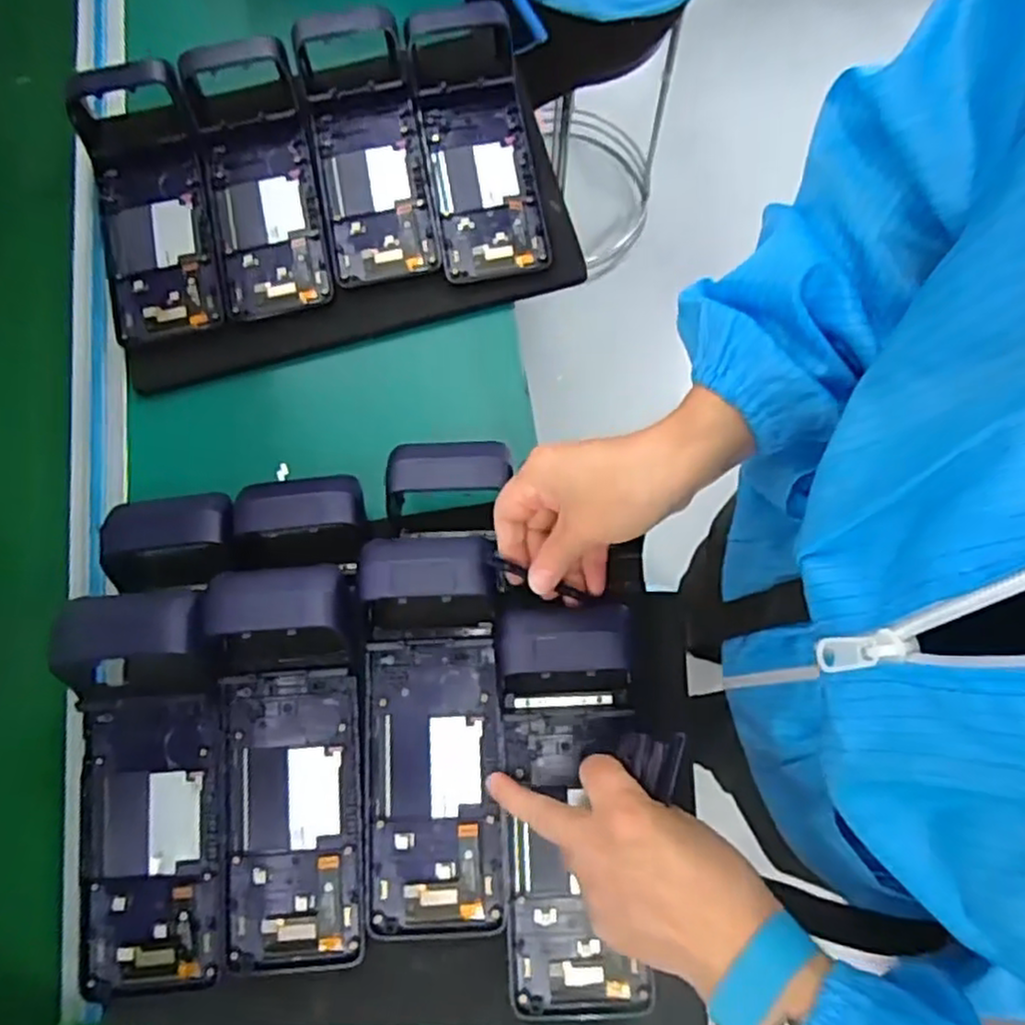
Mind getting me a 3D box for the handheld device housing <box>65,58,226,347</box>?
[{"bbox_3d":[-0.276,-0.238,0.537,0.085,0.044,0.222,-15,75,-2],"label":"handheld device housing"}]

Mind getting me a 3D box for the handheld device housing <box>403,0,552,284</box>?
[{"bbox_3d":[-0.027,-0.282,0.541,0.080,0.042,0.208,-10,75,-1],"label":"handheld device housing"}]

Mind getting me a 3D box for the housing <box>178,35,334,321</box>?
[{"bbox_3d":[-0.194,-0.256,0.539,0.083,0.045,0.218,-13,75,-1],"label":"housing"}]

